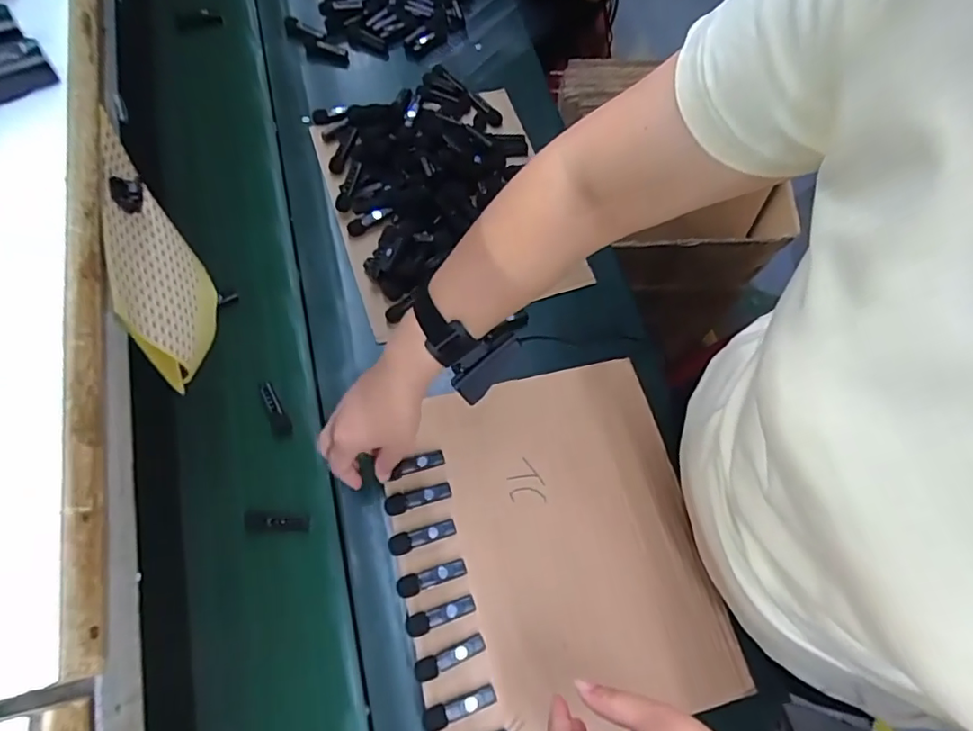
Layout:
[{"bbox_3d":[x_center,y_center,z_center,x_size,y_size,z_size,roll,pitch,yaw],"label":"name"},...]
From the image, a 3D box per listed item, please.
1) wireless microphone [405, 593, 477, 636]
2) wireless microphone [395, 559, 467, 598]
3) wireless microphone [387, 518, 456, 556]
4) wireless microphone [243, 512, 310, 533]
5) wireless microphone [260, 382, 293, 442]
[{"bbox_3d":[-0.042,0.232,0.521,0.066,0.010,0.019,-16,70,-9],"label":"wireless microphone"},{"bbox_3d":[-0.051,0.200,0.531,0.066,0.011,0.019,-14,70,-8],"label":"wireless microphone"},{"bbox_3d":[-0.062,0.166,0.548,0.065,0.010,0.020,-17,70,-9],"label":"wireless microphone"},{"bbox_3d":[-0.220,0.165,0.592,0.063,0.014,0.020,6,68,-14],"label":"wireless microphone"},{"bbox_3d":[-0.242,0.051,0.640,0.022,0.014,0.071,-25,71,-12],"label":"wireless microphone"}]

